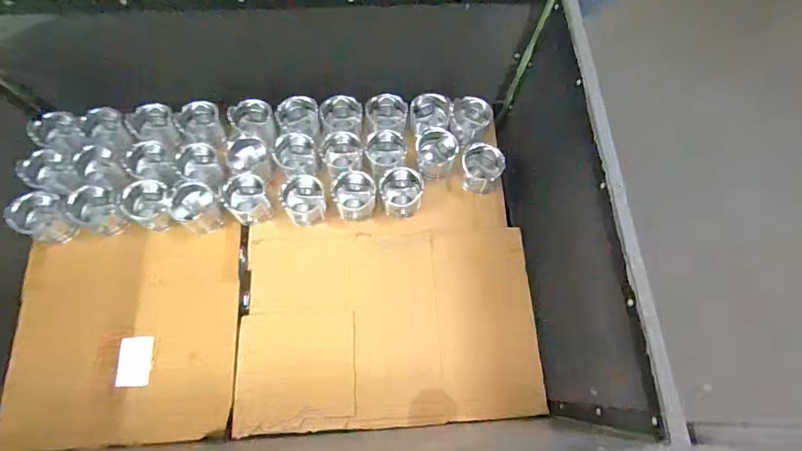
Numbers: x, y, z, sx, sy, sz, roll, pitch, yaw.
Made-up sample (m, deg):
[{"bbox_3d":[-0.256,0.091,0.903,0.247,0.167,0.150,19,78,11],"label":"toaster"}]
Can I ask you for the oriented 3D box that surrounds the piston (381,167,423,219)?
[{"bbox_3d":[0.002,-0.069,0.957,0.088,0.083,0.087,0,70,-1],"label":"piston"}]

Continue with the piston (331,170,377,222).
[{"bbox_3d":[-0.099,-0.059,0.953,0.086,0.080,0.091,-2,70,-2],"label":"piston"}]

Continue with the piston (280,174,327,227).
[{"bbox_3d":[-0.208,-0.056,0.950,0.088,0.080,0.092,0,70,-1],"label":"piston"}]

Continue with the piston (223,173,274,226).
[{"bbox_3d":[-0.330,-0.057,0.943,0.084,0.084,0.090,0,70,-1],"label":"piston"}]

